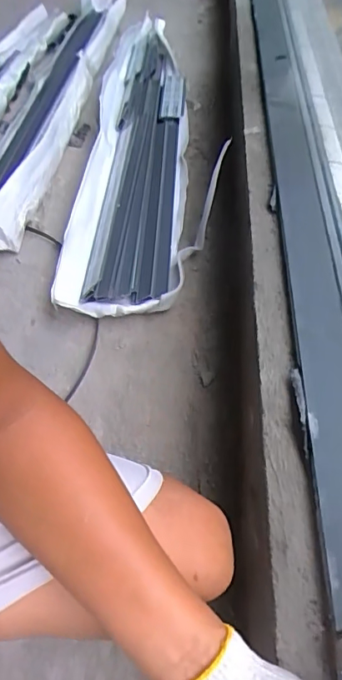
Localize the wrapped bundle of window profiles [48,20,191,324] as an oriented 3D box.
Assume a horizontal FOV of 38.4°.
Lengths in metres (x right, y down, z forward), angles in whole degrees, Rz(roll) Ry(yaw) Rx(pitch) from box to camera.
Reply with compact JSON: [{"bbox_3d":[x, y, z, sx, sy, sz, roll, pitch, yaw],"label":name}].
[{"bbox_3d":[-0.109,-0.737,1.655,0.314,0.076,1.782,1,52,1],"label":"wrapped bundle of window profiles"}]

